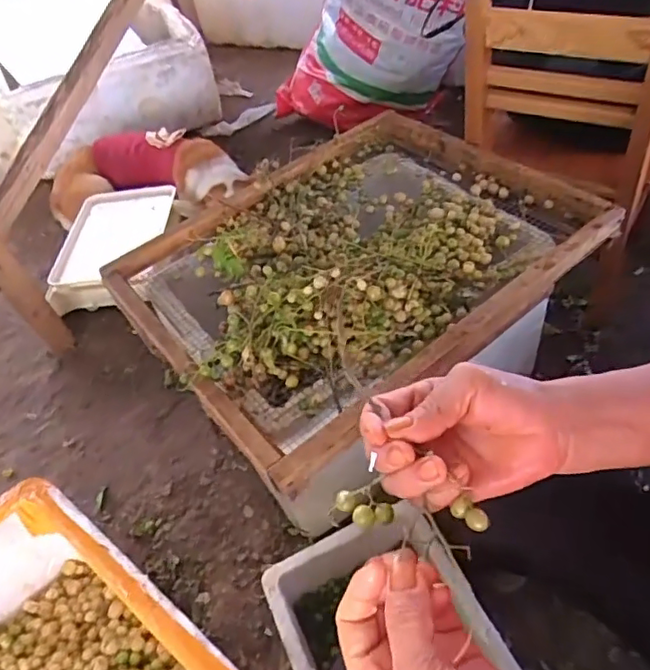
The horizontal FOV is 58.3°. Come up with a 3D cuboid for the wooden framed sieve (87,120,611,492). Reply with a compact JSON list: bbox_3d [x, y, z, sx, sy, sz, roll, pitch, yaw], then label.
[{"bbox_3d":[0.039,-0.120,0.825,0.585,0.085,0.468,-34,52,-19],"label":"wooden framed sieve"}]

